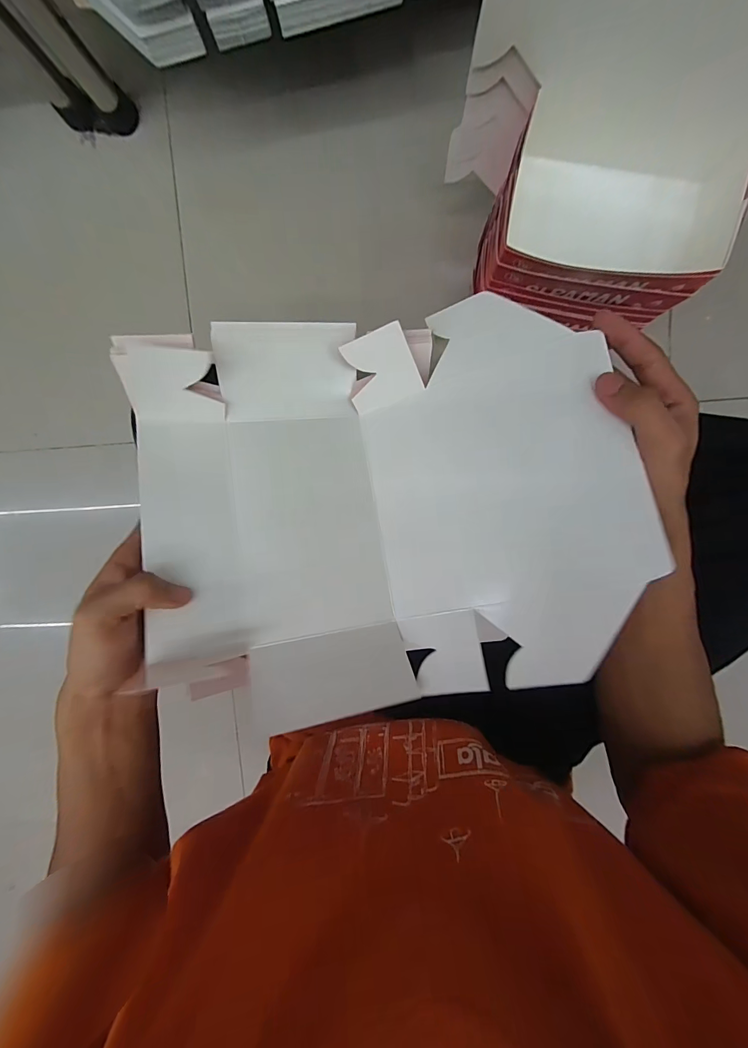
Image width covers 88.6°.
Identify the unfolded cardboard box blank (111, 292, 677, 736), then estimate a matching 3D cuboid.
[{"bbox_3d":[0.007,-0.022,0.275,0.317,0.100,0.262,-10,97,6],"label":"unfolded cardboard box blank"}]

